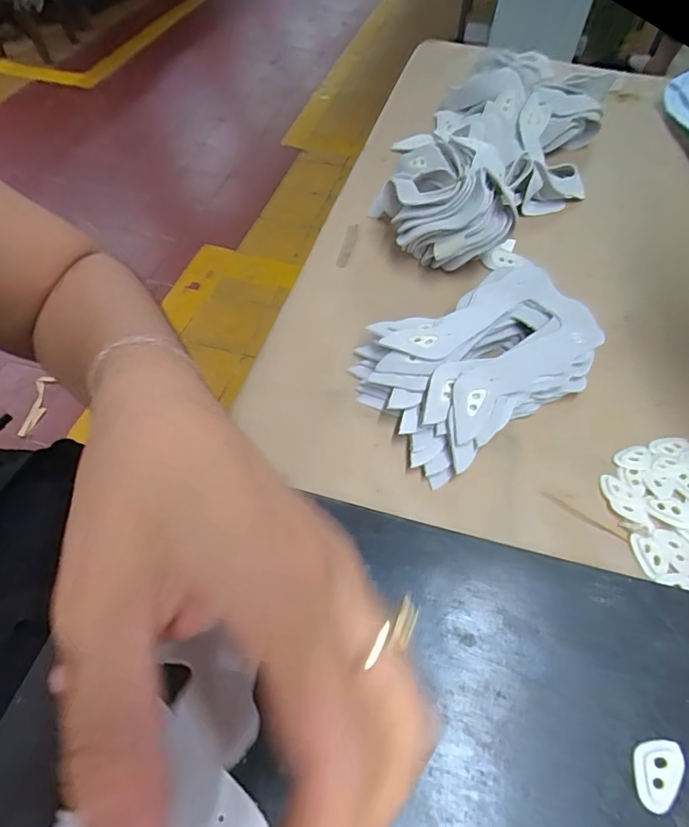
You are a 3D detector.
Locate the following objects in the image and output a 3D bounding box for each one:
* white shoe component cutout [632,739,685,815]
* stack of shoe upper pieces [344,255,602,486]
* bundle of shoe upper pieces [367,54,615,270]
[{"bbox_3d":[0.123,0.140,0.186,0.017,0.004,0.026,29,61,18],"label":"white shoe component cutout"},{"bbox_3d":[0.090,-0.038,0.312,0.158,0.035,0.108,-27,61,-17],"label":"stack of shoe upper pieces"},{"bbox_3d":[0.134,-0.243,0.427,0.168,0.060,0.317,20,59,13],"label":"bundle of shoe upper pieces"}]

